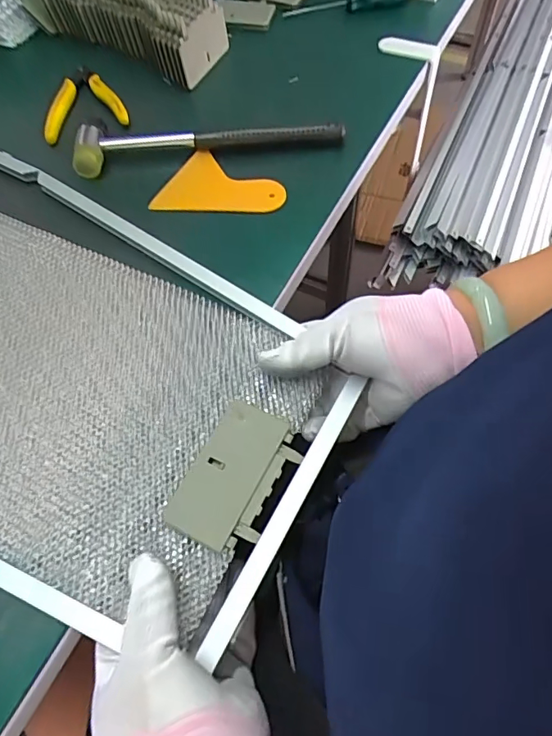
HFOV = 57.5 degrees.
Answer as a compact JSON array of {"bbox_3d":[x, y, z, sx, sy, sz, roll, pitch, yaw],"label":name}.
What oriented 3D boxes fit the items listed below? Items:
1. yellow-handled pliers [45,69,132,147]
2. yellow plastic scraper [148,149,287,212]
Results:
[{"bbox_3d":[-0.193,-0.262,0.494,0.077,0.015,0.099,-20,61,-8],"label":"yellow-handled pliers"},{"bbox_3d":[-0.044,-0.149,0.425,0.097,0.010,0.072,22,64,15],"label":"yellow plastic scraper"}]

